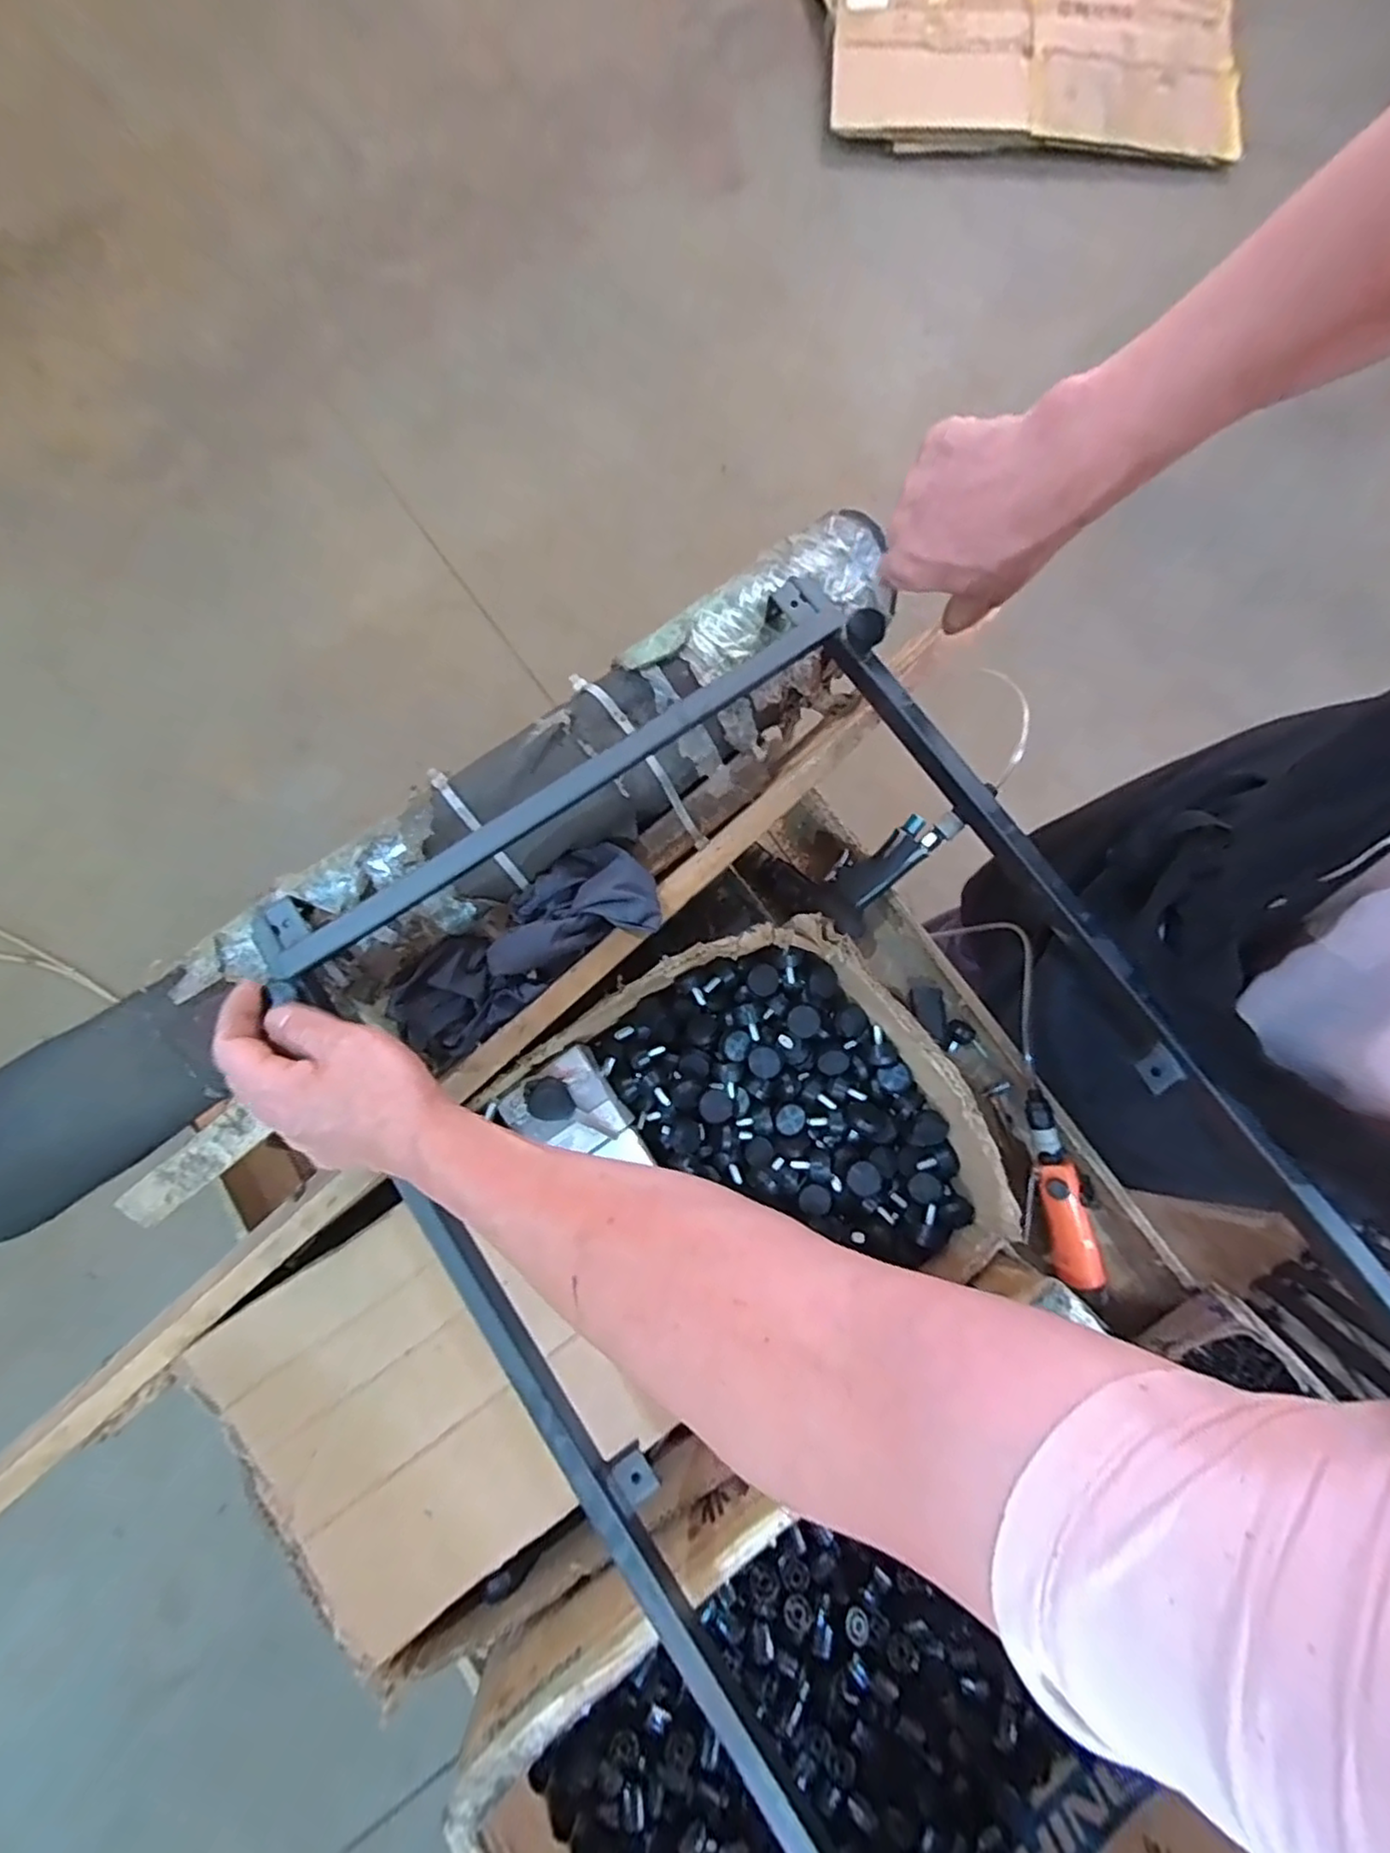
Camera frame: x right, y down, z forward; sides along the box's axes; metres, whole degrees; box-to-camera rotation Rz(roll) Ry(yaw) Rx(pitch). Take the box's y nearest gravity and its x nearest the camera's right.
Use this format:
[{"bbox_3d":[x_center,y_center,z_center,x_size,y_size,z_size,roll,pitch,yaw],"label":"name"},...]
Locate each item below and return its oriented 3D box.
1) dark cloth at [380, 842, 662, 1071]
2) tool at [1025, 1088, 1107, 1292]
[{"bbox_3d":[-0.134,0.017,0.521,0.220,0.060,0.086,-31,81,-6],"label":"dark cloth"},{"bbox_3d":[0.366,0.255,0.666,0.053,0.038,0.182,-10,79,-3],"label":"tool"}]

